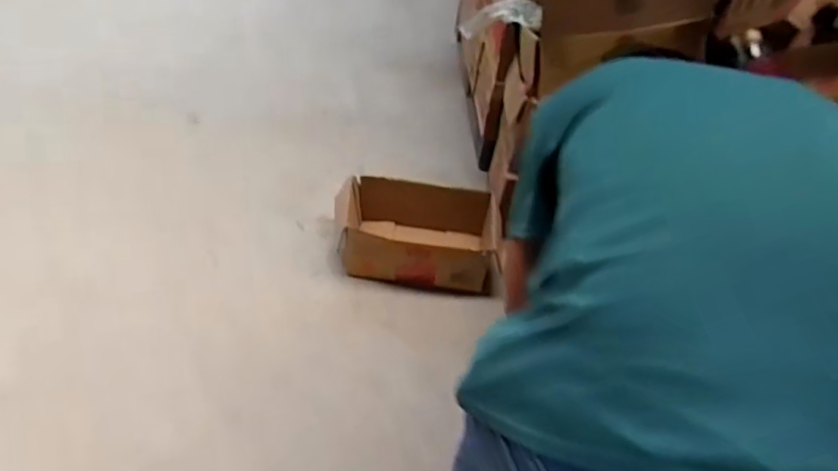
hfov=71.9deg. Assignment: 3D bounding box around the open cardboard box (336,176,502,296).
[{"bbox_3d":[-0.007,0.000,1.741,0.503,0.191,0.279,10,51,6],"label":"open cardboard box"}]

